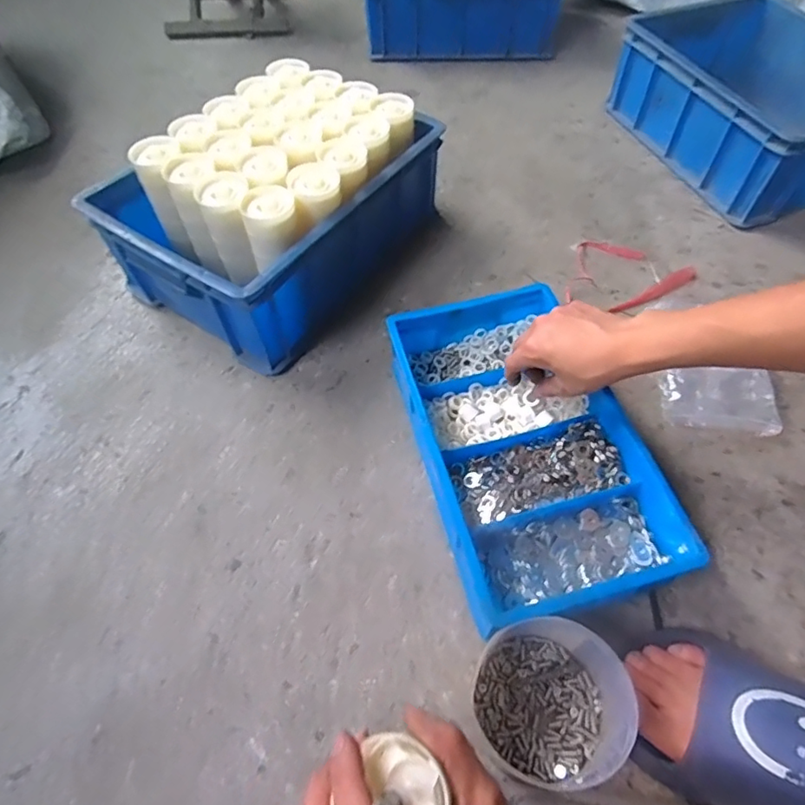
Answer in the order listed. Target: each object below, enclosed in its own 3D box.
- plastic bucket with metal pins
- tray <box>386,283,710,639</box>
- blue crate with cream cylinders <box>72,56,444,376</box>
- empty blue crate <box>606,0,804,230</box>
[{"bbox_3d":[0.116,0.239,0.433,0.113,0.084,0.107,-1,55,1],"label":"plastic bucket with metal pins"},{"bbox_3d":[0.121,0.043,0.561,0.196,0.089,0.341,-14,56,-8],"label":"tray"},{"bbox_3d":[-0.168,-0.263,0.730,0.286,0.179,0.389,32,62,21],"label":"blue crate with cream cylinders"},{"bbox_3d":[0.580,-0.486,0.871,0.302,0.153,0.386,-17,56,-10],"label":"empty blue crate"}]

